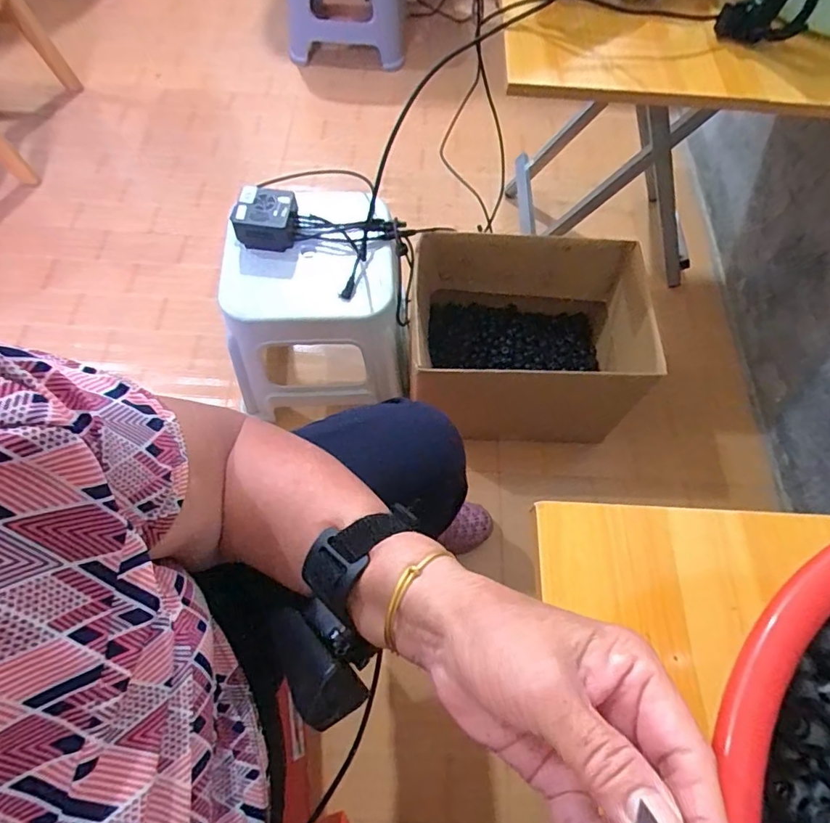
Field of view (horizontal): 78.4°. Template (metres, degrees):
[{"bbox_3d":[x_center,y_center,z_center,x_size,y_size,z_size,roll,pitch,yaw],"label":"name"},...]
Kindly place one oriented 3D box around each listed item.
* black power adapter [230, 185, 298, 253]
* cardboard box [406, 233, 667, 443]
[{"bbox_3d":[-0.214,-0.278,0.737,0.083,0.058,0.073,4,64,0],"label":"black power adapter"},{"bbox_3d":[0.178,-0.123,0.874,0.367,0.211,0.267,1,64,-2],"label":"cardboard box"}]

